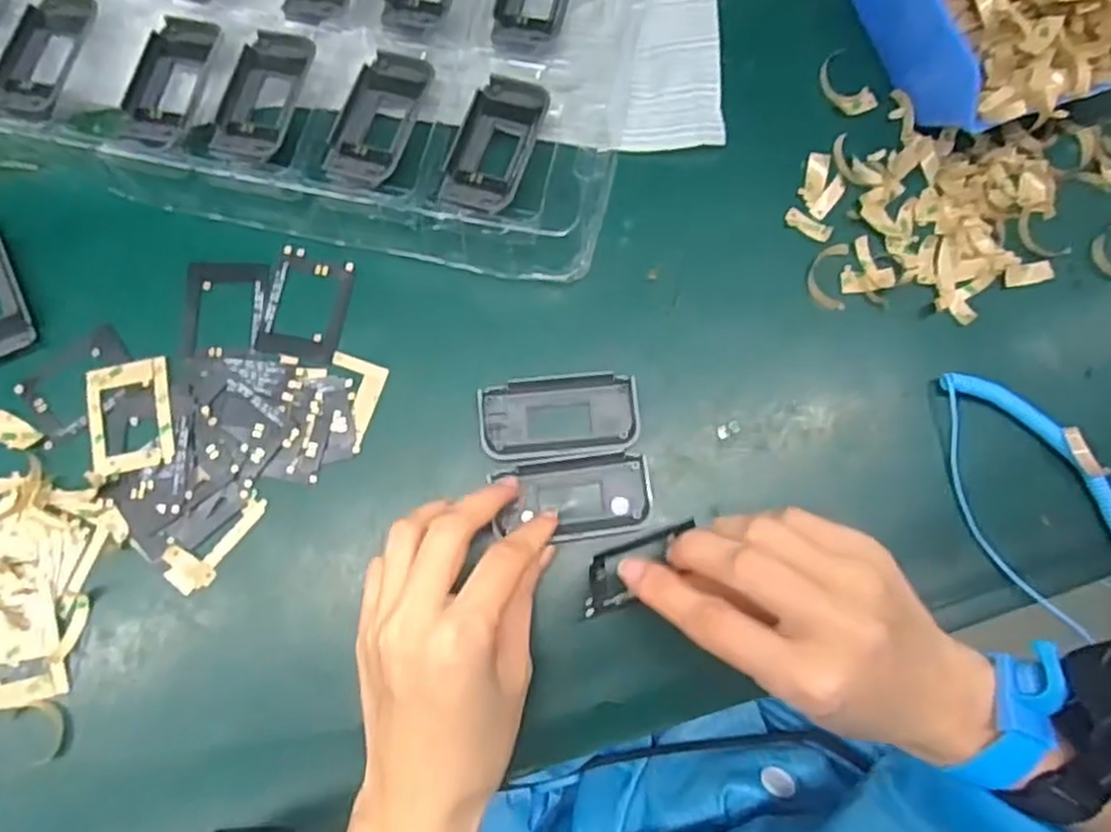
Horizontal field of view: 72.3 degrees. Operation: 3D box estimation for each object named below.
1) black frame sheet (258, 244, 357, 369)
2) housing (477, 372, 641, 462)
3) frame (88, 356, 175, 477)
[{"bbox_3d":[-0.124,-0.056,0.380,0.039,0.004,0.055,11,80,2],"label":"black frame sheet"},{"bbox_3d":[0.002,0.000,0.369,0.076,0.008,0.039,-6,80,-2],"label":"housing"},{"bbox_3d":[-0.204,0.000,0.365,0.039,0.004,0.052,-11,80,-3],"label":"frame"}]

